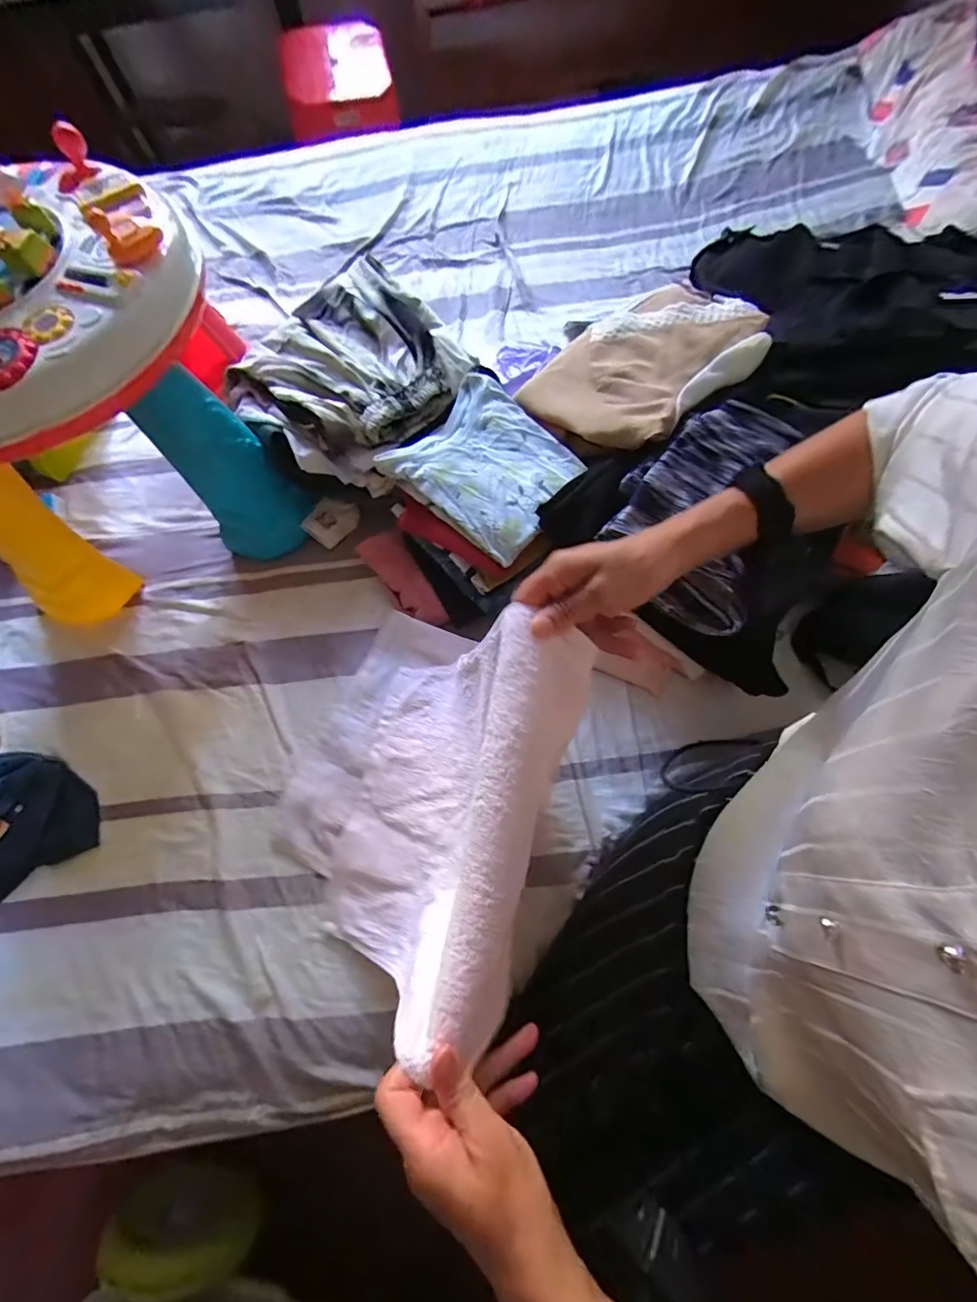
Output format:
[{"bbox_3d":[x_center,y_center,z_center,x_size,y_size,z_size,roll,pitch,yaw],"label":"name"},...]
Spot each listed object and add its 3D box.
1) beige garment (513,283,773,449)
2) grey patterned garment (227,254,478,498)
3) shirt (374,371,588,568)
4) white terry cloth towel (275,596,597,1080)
[{"bbox_3d":[0.213,-0.389,0.656,0.197,0.038,0.316,42,76,17],"label":"beige garment"},{"bbox_3d":[-0.175,-0.361,0.674,0.243,0.080,0.268,41,76,16],"label":"grey patterned garment"},{"bbox_3d":[0.001,-0.227,0.616,0.196,0.031,0.177,37,75,16],"label":"shirt"},{"bbox_3d":[-0.079,0.105,0.473,0.261,0.244,0.334,20,71,11],"label":"white terry cloth towel"}]

